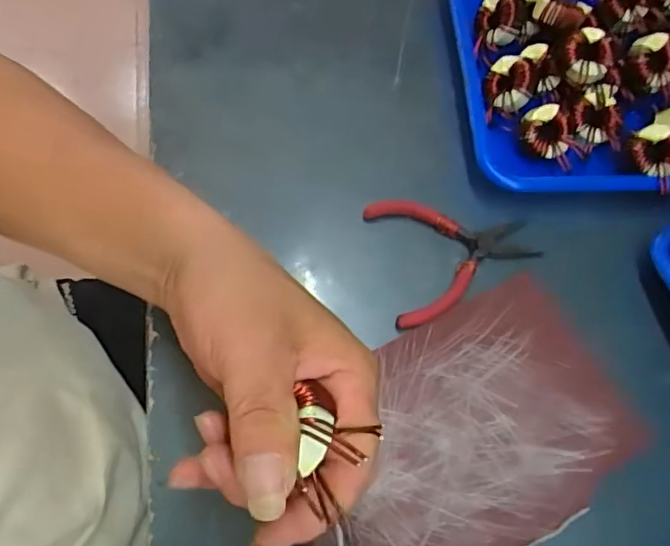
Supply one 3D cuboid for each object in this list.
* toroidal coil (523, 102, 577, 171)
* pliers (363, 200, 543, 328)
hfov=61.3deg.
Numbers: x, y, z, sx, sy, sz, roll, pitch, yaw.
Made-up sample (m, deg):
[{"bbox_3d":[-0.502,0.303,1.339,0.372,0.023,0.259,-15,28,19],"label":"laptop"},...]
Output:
[{"bbox_3d":[0.158,-0.105,0.420,0.042,0.012,0.037,27,90,-16],"label":"toroidal coil"},{"bbox_3d":[0.084,-0.017,0.392,0.109,0.015,0.089,-12,67,-10],"label":"pliers"}]

